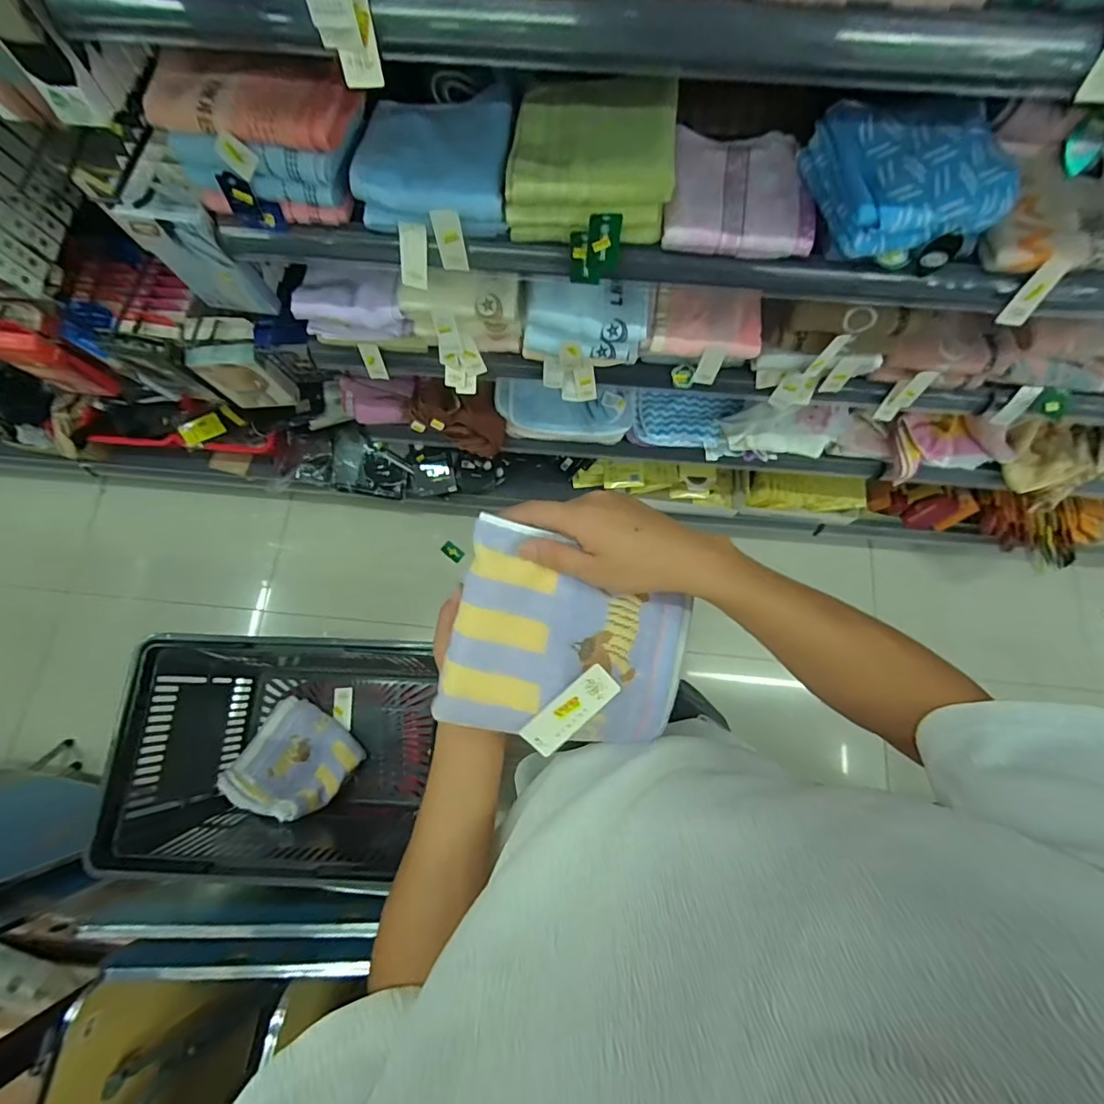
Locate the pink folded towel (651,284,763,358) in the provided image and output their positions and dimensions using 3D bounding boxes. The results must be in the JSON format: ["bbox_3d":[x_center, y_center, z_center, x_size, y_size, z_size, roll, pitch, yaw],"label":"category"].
[{"bbox_3d":[0.256,-0.382,0.811,0.171,0.029,0.116,4,75,1],"label":"pink folded towel"}]

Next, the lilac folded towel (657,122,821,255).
[{"bbox_3d":[0.240,-0.469,0.640,0.183,0.031,0.174,5,75,1],"label":"lilac folded towel"}]

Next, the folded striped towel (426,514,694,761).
[{"bbox_3d":[0.020,0.072,0.387,0.188,0.021,0.153,13,88,-12],"label":"folded striped towel"}]

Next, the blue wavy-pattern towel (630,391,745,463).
[{"bbox_3d":[0.305,-0.308,1.147,0.231,0.057,0.126,12,75,3],"label":"blue wavy-pattern towel"}]

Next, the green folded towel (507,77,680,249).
[{"bbox_3d":[0.049,-0.464,0.592,0.189,0.103,0.134,9,75,3],"label":"green folded towel"}]

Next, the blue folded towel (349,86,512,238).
[{"bbox_3d":[-0.142,-0.497,0.619,0.180,0.073,0.163,5,75,1],"label":"blue folded towel"}]

